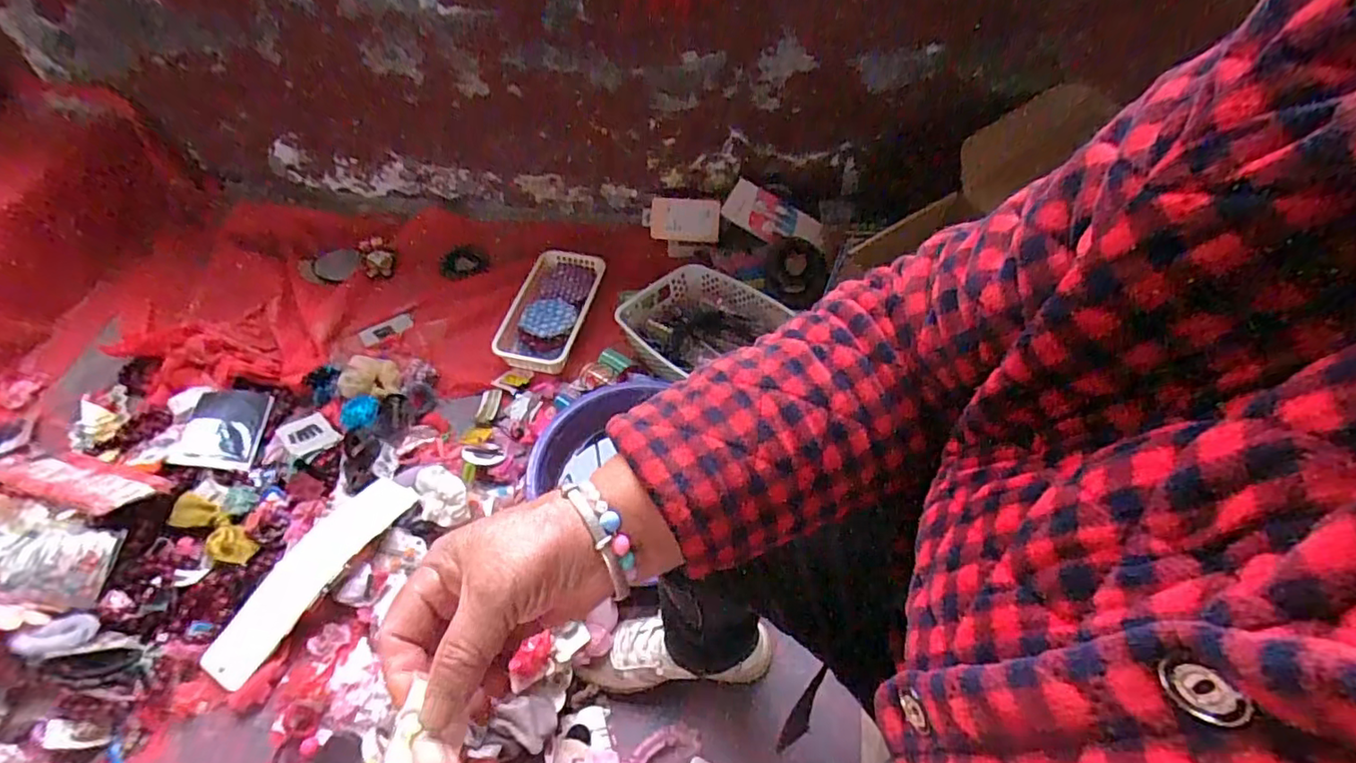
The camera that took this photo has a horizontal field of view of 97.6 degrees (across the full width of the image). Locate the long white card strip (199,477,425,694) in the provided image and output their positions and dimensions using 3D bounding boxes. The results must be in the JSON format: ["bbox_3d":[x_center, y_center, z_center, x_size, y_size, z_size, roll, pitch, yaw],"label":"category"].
[{"bbox_3d":[-0.474,0.245,0.772,0.076,0.024,0.288,27,56,18],"label":"long white card strip"}]

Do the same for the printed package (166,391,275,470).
[{"bbox_3d":[-0.707,0.076,0.927,0.099,0.026,0.157,14,35,-29],"label":"printed package"}]

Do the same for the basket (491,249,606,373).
[{"bbox_3d":[-0.224,-0.136,1.083,0.135,0.057,0.269,11,53,7],"label":"basket"}]

